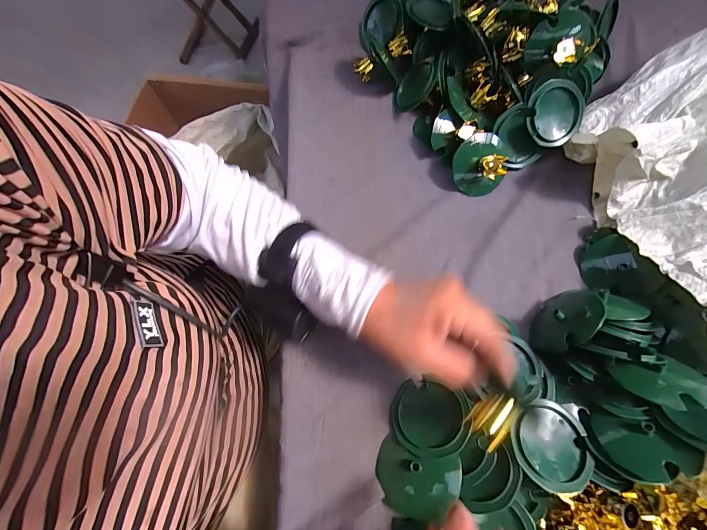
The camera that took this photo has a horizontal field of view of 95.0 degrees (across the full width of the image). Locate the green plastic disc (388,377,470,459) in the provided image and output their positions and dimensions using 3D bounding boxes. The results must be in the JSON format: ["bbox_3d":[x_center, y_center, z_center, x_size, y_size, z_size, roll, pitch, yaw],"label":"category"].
[{"bbox_3d":[0.072,0.148,0.315,0.074,0.016,0.065,6,53,23],"label":"green plastic disc"}]

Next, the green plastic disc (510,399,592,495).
[{"bbox_3d":[0.186,0.167,0.304,0.071,0.014,0.072,1,71,-2],"label":"green plastic disc"}]

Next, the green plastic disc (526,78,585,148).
[{"bbox_3d":[0.253,-0.189,0.403,0.070,0.007,0.075,-1,106,-3],"label":"green plastic disc"}]

